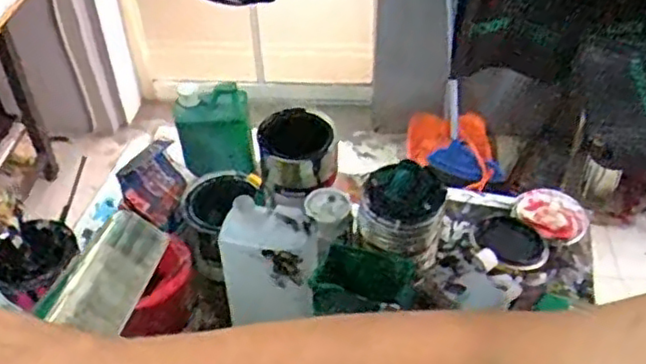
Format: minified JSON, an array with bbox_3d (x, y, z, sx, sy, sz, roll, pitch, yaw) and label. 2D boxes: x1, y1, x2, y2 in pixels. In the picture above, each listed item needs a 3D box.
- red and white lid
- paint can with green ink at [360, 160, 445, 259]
[{"bbox_3d":[0.343,0.048,1.006,0.099,0.020,0.097,-1,45,1],"label":"red and white lid"},{"bbox_3d":[0.097,0.031,0.849,0.105,0.083,0.089,15,47,16],"label":"paint can with green ink"}]

